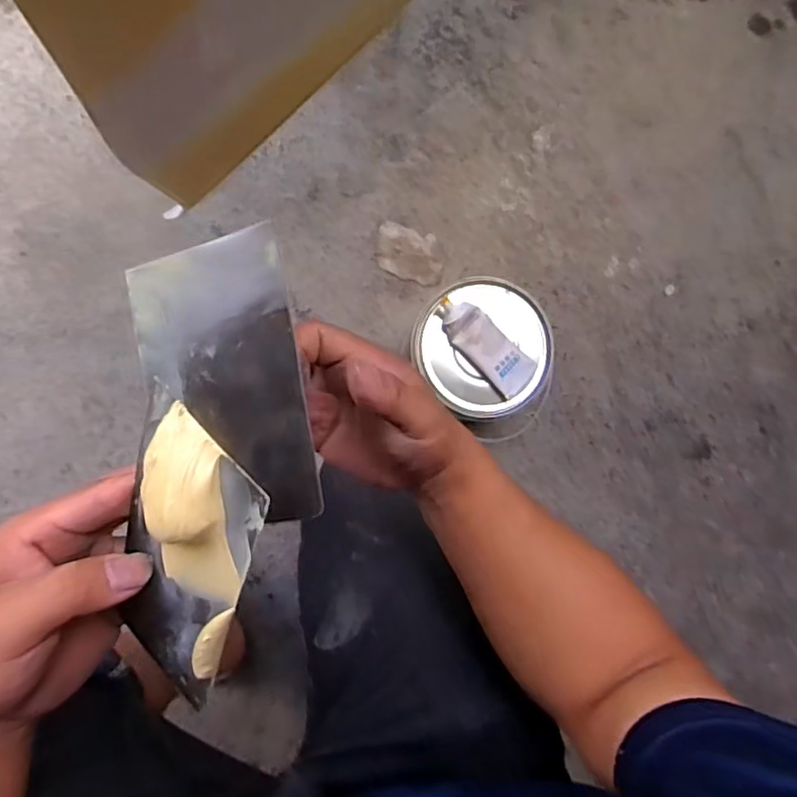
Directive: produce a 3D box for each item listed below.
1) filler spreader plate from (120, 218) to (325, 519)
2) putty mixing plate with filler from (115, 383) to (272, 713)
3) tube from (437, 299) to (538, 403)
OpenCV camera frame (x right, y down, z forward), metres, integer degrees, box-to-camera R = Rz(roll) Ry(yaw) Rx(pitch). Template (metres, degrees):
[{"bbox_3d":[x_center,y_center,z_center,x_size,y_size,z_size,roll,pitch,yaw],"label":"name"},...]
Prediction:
[{"bbox_3d":[-0.081,-0.006,0.284,0.072,0.004,0.131,-10,94,4],"label":"filler spreader plate"},{"bbox_3d":[-0.096,0.072,0.258,0.070,0.019,0.135,31,118,27],"label":"putty mixing plate with filler"},{"bbox_3d":[0.092,-0.058,0.654,0.126,0.026,0.048,42,86,-2],"label":"tube"}]

